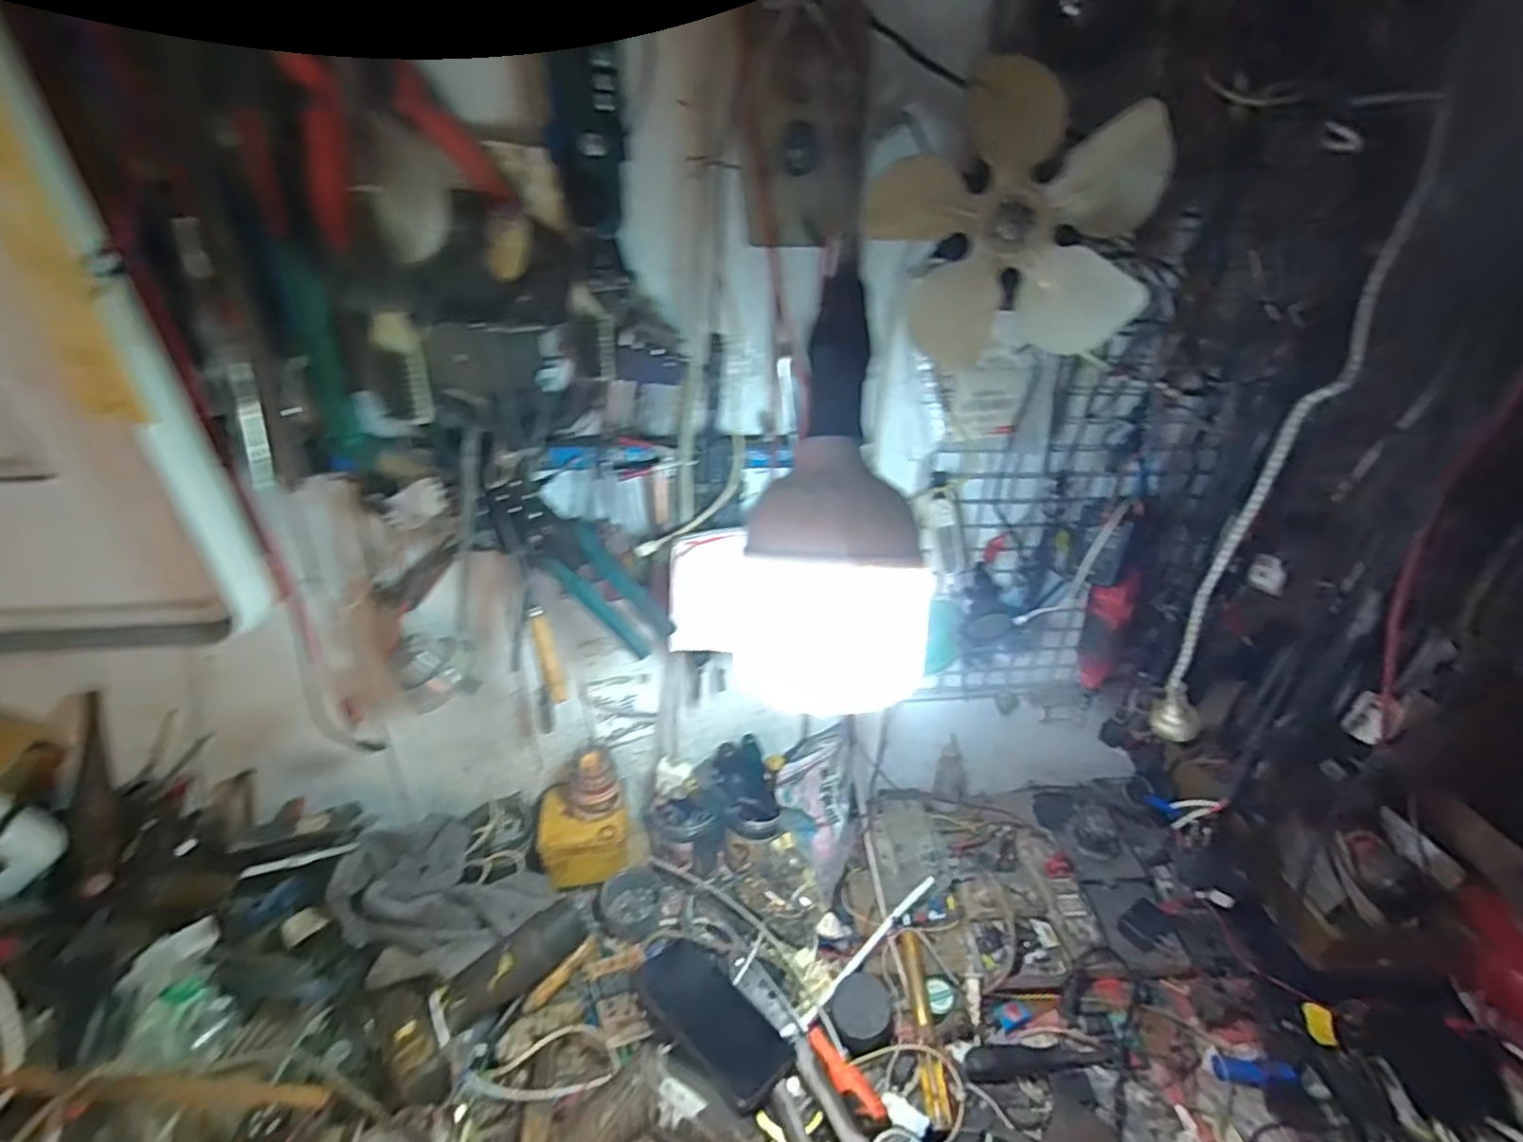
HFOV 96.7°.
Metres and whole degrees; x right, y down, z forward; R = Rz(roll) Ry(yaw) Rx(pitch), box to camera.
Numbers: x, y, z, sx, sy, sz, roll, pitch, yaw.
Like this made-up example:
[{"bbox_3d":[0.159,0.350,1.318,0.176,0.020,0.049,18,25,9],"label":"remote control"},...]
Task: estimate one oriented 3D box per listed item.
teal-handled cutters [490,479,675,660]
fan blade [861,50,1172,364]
[{"bbox_3d":[-0.157,-0.004,0.594,0.185,0.057,0.034,45,33,-11],"label":"teal-handled cutters"},{"bbox_3d":[0.171,-0.228,0.456,0.181,0.175,0.045,48,14,2],"label":"fan blade"}]

